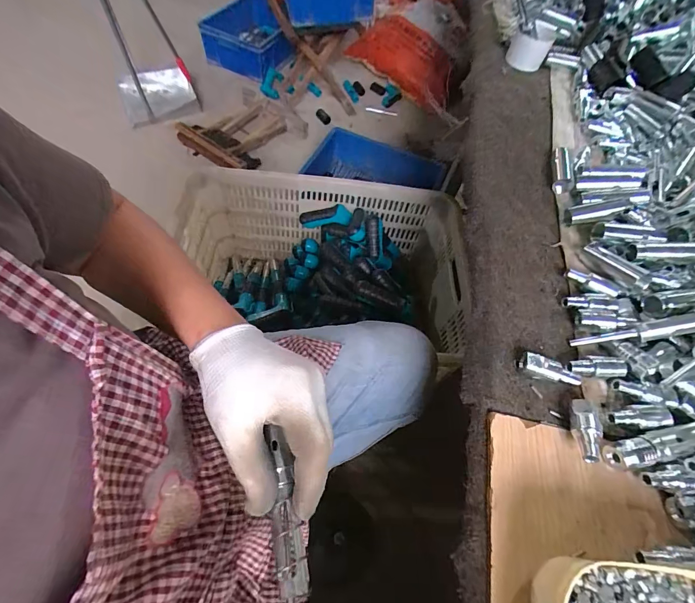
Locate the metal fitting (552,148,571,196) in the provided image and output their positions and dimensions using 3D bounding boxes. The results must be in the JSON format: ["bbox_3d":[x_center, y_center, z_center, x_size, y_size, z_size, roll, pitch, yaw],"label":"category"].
[{"bbox_3d":[0.293,-0.179,0.483,0.022,0.017,0.079,18,60,3],"label":"metal fitting"}]

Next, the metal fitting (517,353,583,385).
[{"bbox_3d":[0.187,0.064,0.324,0.054,0.020,0.016,17,60,2],"label":"metal fitting"}]

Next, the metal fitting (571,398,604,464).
[{"bbox_3d":[0.201,0.109,0.298,0.020,0.021,0.053,17,60,2],"label":"metal fitting"}]

